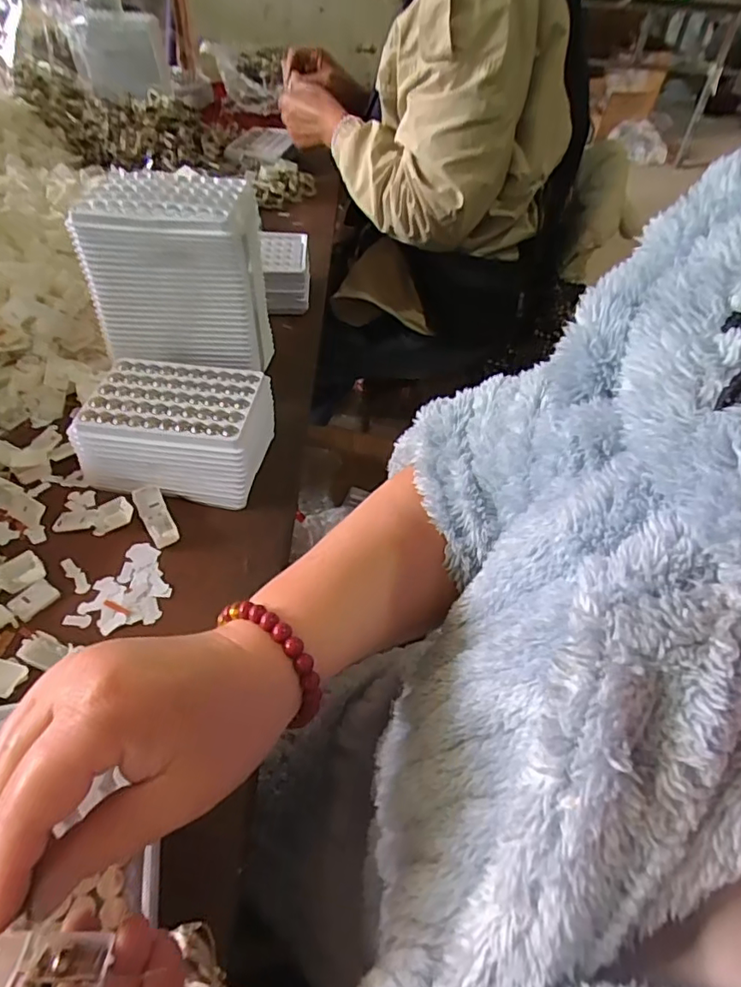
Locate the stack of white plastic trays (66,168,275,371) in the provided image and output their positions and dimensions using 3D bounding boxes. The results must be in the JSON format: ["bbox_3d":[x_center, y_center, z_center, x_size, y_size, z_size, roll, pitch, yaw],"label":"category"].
[{"bbox_3d":[-0.165,-0.184,0.483,0.138,0.135,0.082,0,47,-4],"label":"stack of white plastic trays"}]

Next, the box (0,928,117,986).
[{"bbox_3d":[-0.118,0.155,0.187,0.054,0.013,0.018,9,45,-17],"label":"box"}]

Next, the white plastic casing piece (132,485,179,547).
[{"bbox_3d":[-0.163,0.016,0.422,0.020,0.008,0.057,-21,52,-22],"label":"white plastic casing piece"}]

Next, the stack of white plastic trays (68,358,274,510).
[{"bbox_3d":[-0.148,-0.051,0.446,0.136,0.059,0.097,7,47,2],"label":"stack of white plastic trays"}]

